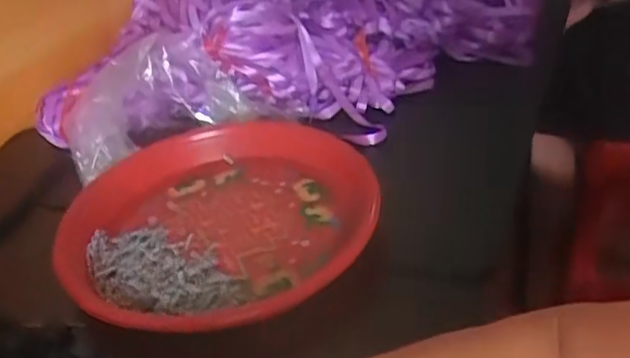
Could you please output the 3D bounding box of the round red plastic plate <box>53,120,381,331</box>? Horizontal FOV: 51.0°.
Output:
[{"bbox_3d":[-0.070,0.030,0.509,0.233,0.034,0.246,-6,33,4],"label":"round red plastic plate"}]

